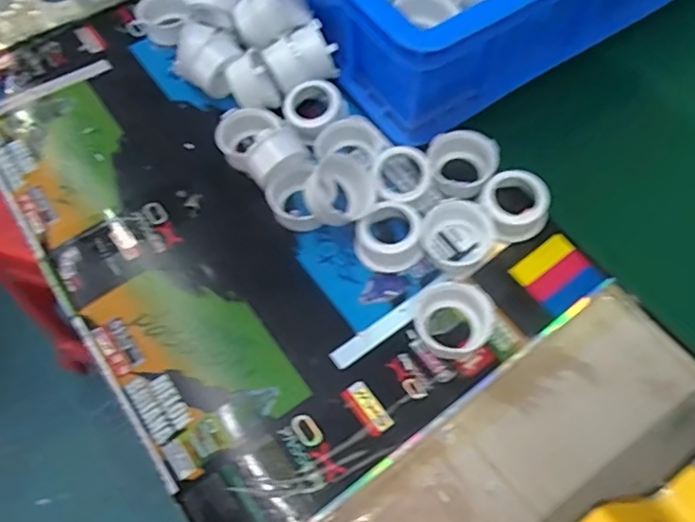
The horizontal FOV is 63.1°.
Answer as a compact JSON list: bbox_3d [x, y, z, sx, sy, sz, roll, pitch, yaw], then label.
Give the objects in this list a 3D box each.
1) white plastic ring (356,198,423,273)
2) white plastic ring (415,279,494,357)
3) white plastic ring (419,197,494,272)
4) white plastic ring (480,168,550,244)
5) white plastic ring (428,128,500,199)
[{"bbox_3d":[0.033,-0.019,0.450,0.050,0.035,0.051,0,63,1],"label":"white plastic ring"},{"bbox_3d":[0.079,0.042,0.420,0.048,0.026,0.050,0,63,1],"label":"white plastic ring"},{"bbox_3d":[0.085,-0.021,0.444,0.044,0.038,0.046,0,63,1],"label":"white plastic ring"},{"bbox_3d":[0.132,-0.043,0.448,0.056,0.031,0.050,5,61,1],"label":"white plastic ring"},{"bbox_3d":[0.094,-0.077,0.469,0.054,0.039,0.054,0,63,1],"label":"white plastic ring"}]

